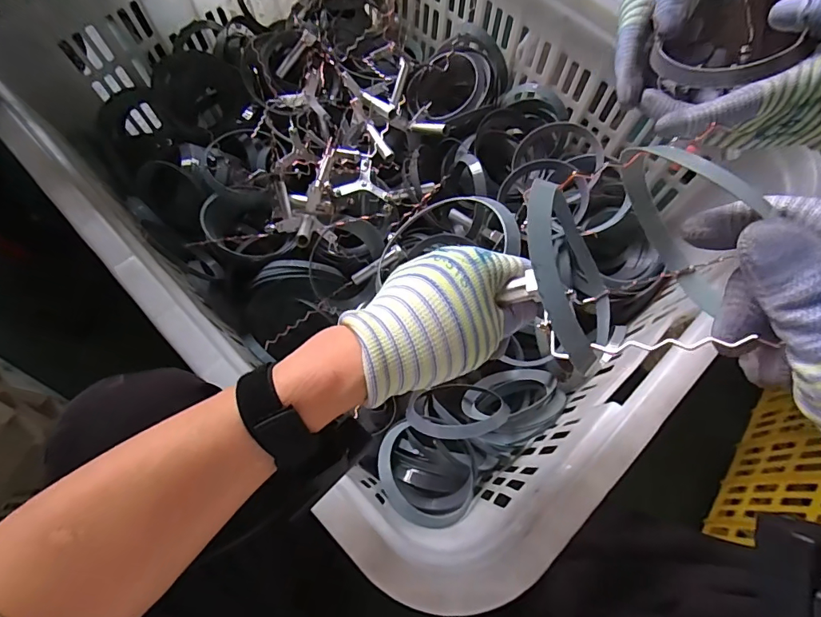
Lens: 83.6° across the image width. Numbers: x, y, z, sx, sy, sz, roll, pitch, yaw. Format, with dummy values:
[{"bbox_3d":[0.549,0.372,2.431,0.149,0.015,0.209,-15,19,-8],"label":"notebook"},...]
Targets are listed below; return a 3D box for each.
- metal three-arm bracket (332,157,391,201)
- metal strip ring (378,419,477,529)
[{"bbox_3d":[-0.061,-0.168,0.597,0.068,0.016,0.056,1,70,0],"label":"metal three-arm bracket"},{"bbox_3d":[0.020,0.178,0.487,0.115,0.018,0.101,24,47,-12],"label":"metal strip ring"}]

